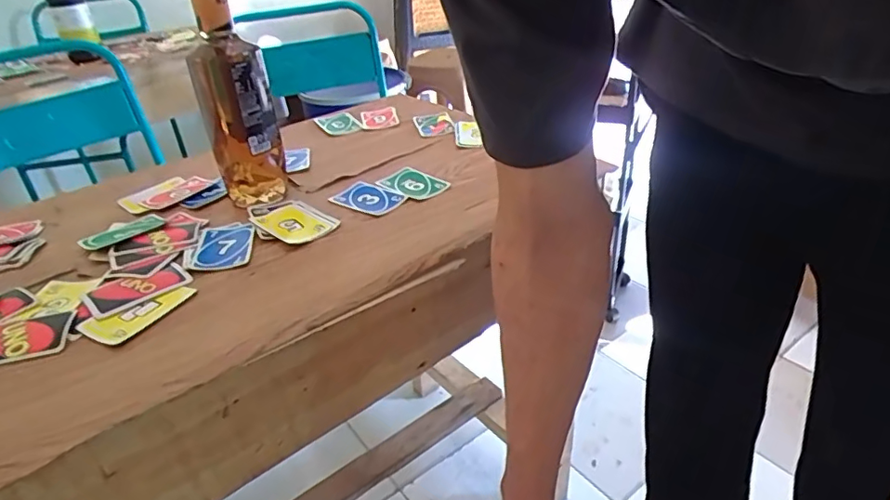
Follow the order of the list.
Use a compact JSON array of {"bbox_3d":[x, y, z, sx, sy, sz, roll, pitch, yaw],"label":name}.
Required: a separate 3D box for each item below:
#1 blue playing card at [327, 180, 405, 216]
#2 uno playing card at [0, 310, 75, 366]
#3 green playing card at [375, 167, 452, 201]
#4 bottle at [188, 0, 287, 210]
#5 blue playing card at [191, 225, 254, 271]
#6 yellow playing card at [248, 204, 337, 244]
[{"bbox_3d":[-0.091,-0.062,0.661,0.087,0.004,0.057,21,43,33],"label":"blue playing card"},{"bbox_3d":[-0.361,0.074,0.463,0.085,0.009,0.062,-13,37,-17],"label":"uno playing card"},{"bbox_3d":[-0.040,-0.084,0.682,0.053,0.005,0.082,-31,38,-34],"label":"green playing card"},{"bbox_3d":[-0.237,-0.184,0.612,0.079,0.280,0.066,-17,32,-16],"label":"bottle"},{"bbox_3d":[-0.230,-0.005,0.581,0.055,0.006,0.089,-6,32,-12],"label":"blue playing card"},{"bbox_3d":[-0.169,-0.030,0.615,0.088,0.005,0.060,29,45,36],"label":"yellow playing card"}]

